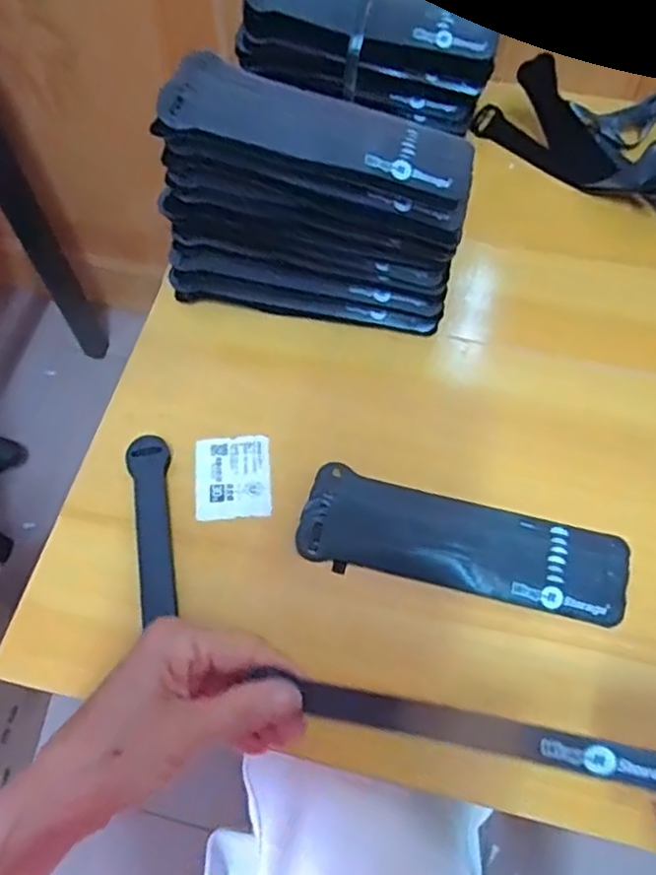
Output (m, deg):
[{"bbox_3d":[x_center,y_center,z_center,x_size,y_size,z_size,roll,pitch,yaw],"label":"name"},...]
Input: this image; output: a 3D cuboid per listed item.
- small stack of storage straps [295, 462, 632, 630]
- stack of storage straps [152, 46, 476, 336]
[{"bbox_3d":[0.084,0.067,0.422,0.198,0.011,0.064,14,65,8],"label":"small stack of storage straps"},{"bbox_3d":[-0.008,-0.163,0.470,0.197,0.133,0.097,8,64,5],"label":"stack of storage straps"}]

